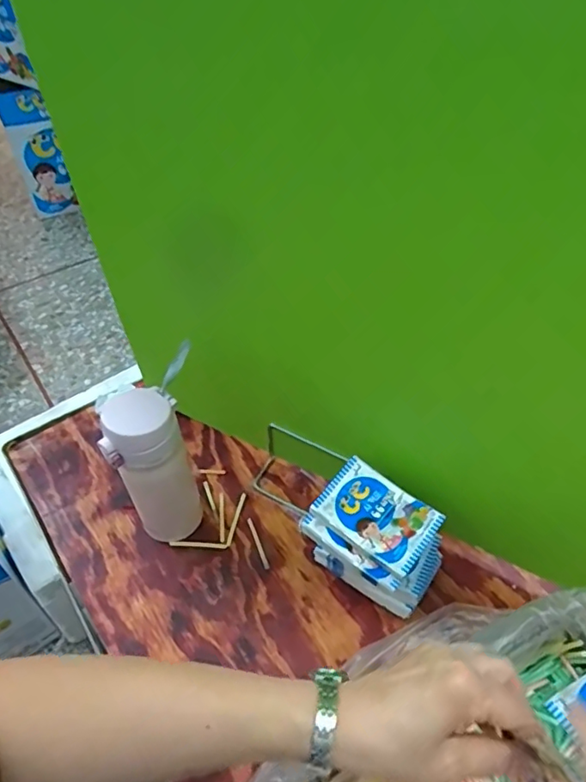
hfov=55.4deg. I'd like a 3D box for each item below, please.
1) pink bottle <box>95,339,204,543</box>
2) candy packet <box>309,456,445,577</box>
[{"bbox_3d":[-0.135,0.065,0.578,0.071,0.199,0.105,-1,48,0],"label":"pink bottle"},{"bbox_3d":[0.079,0.116,0.523,0.102,0.023,0.069,32,55,26],"label":"candy packet"}]

